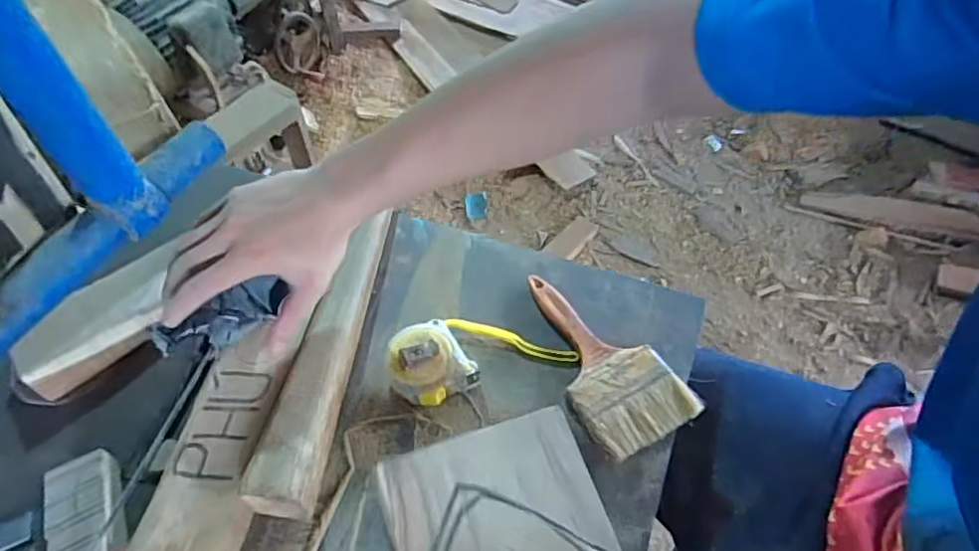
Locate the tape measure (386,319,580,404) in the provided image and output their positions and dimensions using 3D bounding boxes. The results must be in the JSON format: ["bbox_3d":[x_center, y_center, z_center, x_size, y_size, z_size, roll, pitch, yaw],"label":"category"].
[{"bbox_3d":[-0.011,0.061,0.510,0.153,0.031,0.072,-19,52,-12],"label":"tape measure"}]

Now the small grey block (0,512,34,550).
[{"bbox_3d":[-0.368,0.198,0.446,0.035,0.004,0.026,-19,52,-12],"label":"small grey block"}]

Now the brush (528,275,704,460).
[{"bbox_3d":[0.092,0.067,0.512,0.085,0.013,0.182,-24,53,-16],"label":"brush"}]

